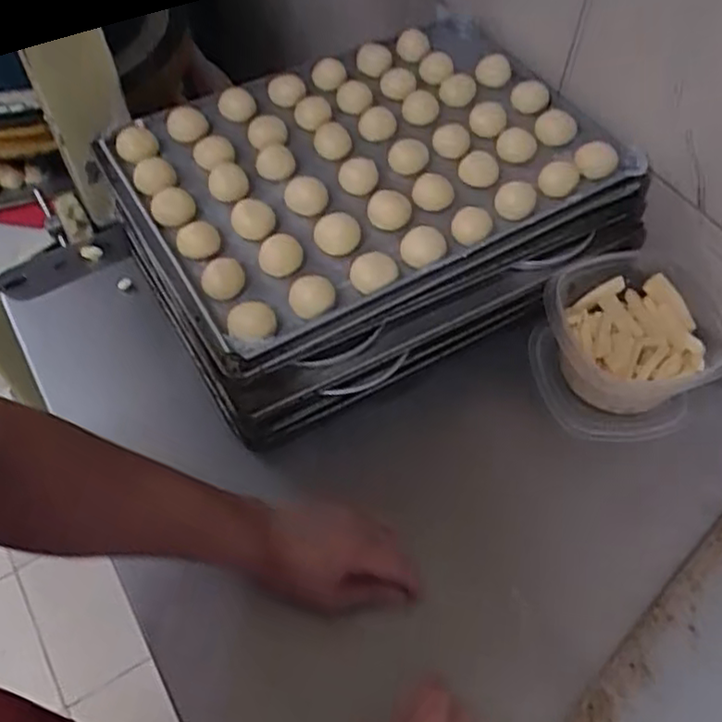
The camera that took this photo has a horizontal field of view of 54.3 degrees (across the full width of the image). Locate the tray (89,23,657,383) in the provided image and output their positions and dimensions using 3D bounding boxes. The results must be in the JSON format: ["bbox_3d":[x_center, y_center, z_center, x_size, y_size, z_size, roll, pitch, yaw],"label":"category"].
[{"bbox_3d":[0.003,-0.203,0.690,0.435,0.033,0.329,-27,61,-18],"label":"tray"}]

